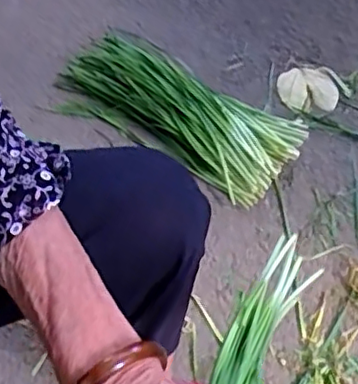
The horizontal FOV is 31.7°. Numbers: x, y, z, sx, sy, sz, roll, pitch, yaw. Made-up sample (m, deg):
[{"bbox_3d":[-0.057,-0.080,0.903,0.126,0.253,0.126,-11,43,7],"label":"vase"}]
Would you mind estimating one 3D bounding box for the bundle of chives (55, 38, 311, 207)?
[{"bbox_3d":[-0.012,-0.141,1.021,0.433,0.071,0.184,30,57,21],"label":"bundle of chives"}]

